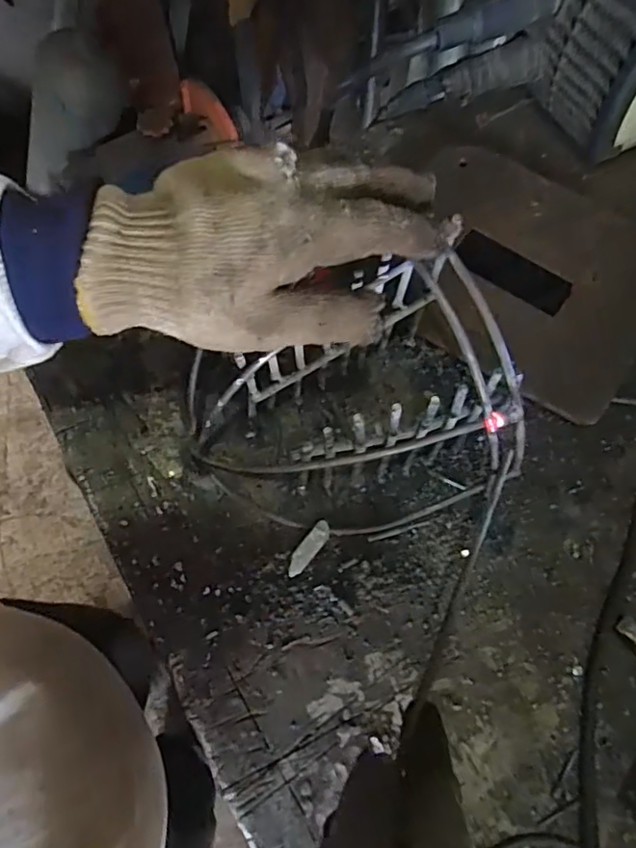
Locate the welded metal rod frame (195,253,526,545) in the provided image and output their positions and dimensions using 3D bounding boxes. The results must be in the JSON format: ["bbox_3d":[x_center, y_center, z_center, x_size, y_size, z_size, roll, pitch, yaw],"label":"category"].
[{"bbox_3d":[0.033,-0.007,0.362,0.206,0.117,0.141,-27,70,-12],"label":"welded metal rod frame"}]

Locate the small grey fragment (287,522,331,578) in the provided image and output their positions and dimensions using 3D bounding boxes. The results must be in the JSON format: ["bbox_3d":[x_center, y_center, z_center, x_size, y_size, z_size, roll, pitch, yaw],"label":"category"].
[{"bbox_3d":[-0.006,0.081,0.383,0.012,0.009,0.039,37,71,13],"label":"small grey fragment"}]

